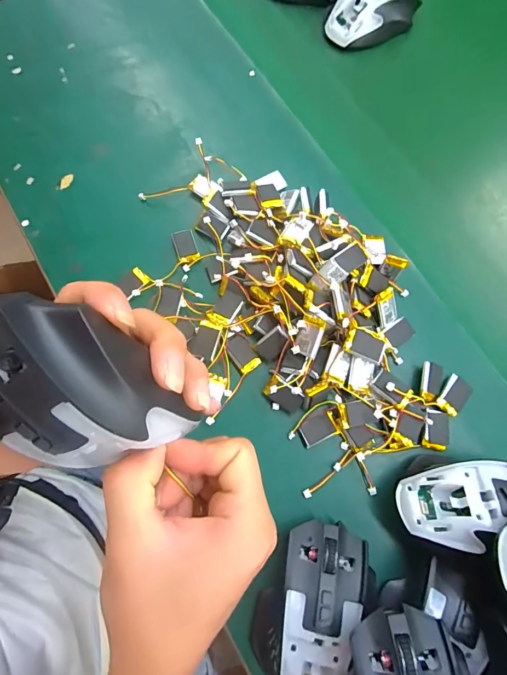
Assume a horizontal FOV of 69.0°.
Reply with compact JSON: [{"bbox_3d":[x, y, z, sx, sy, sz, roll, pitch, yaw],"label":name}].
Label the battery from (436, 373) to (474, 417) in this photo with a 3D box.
[{"bbox_3d":[0.169,0.048,0.307,0.021,0.004,0.032,37,77,10],"label":"battery"}]

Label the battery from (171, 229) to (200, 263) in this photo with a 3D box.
[{"bbox_3d":[-0.064,-0.086,0.350,0.020,0.008,0.033,-17,75,-4],"label":"battery"}]

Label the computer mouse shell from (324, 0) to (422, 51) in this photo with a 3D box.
[{"bbox_3d":[0.138,-0.375,0.418,0.107,0.038,0.072,-40,78,-10],"label":"computer mouse shell"}]

